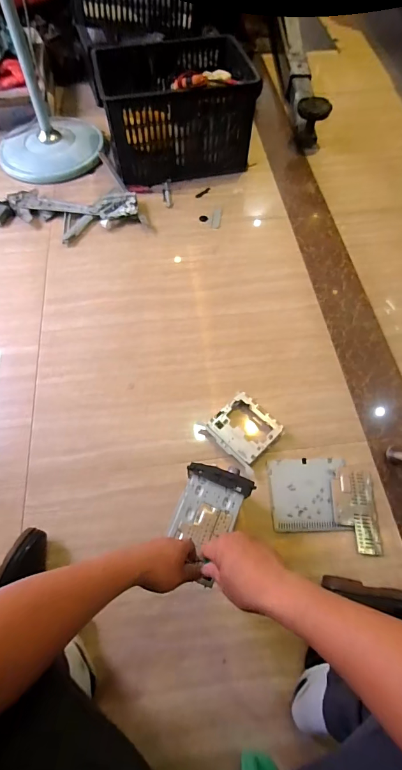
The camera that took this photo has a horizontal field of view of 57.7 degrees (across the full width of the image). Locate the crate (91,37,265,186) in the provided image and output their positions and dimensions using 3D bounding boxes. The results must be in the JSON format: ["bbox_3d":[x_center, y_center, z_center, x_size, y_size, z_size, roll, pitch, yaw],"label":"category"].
[{"bbox_3d":[-0.093,-0.971,1.289,0.480,0.273,0.355,-11,63,-6],"label":"crate"}]

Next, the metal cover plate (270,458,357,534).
[{"bbox_3d":[0.238,0.241,0.807,0.164,0.008,0.154,-1,63,-1],"label":"metal cover plate"}]

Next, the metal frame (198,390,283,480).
[{"bbox_3d":[0.099,0.107,0.850,0.145,0.034,0.140,39,69,18],"label":"metal frame"}]

